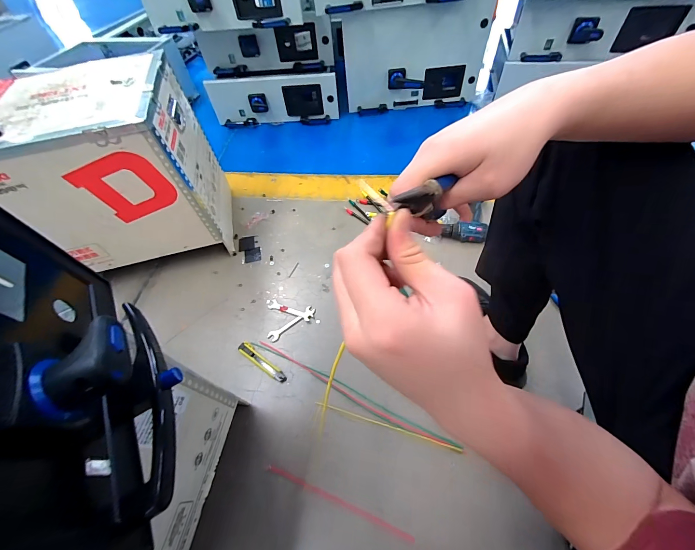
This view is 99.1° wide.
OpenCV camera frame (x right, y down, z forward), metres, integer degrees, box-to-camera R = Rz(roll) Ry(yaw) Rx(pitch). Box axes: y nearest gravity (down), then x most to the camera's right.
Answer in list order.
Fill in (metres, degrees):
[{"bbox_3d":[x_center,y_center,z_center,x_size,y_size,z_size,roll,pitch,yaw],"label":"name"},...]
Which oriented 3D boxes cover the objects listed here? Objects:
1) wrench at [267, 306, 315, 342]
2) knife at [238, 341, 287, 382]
[{"bbox_3d":[-0.157,0.137,0.840,0.144,0.006,0.034,-33,62,-17],"label":"wrench"},{"bbox_3d":[-0.223,0.227,0.774,0.158,0.014,0.030,32,64,21],"label":"knife"}]

